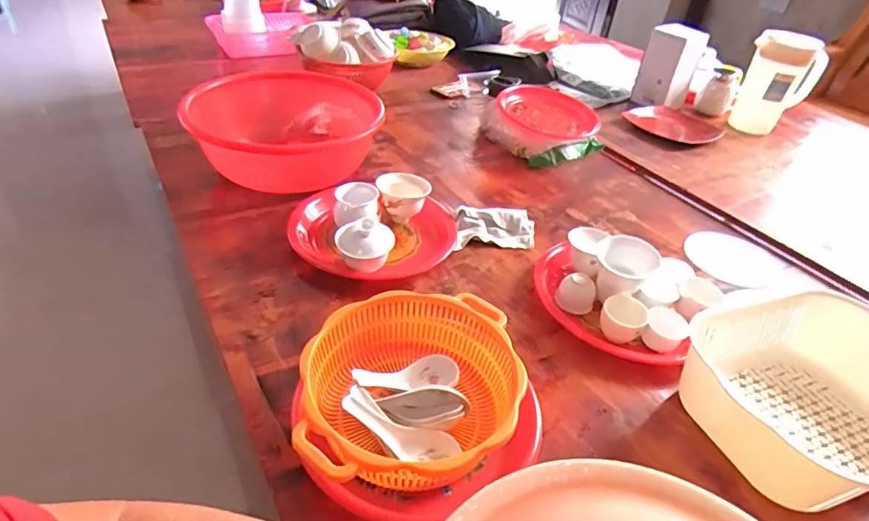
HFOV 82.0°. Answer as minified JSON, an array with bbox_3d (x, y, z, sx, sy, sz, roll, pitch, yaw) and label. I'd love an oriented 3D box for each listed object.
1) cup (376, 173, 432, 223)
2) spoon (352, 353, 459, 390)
[{"bbox_3d":[-0.053,-0.101,0.843,0.086,0.063,0.082,-1,38,-8],"label":"cup"},{"bbox_3d":[-0.031,0.128,0.553,0.120,0.034,0.037,5,32,-36],"label":"spoon"}]

